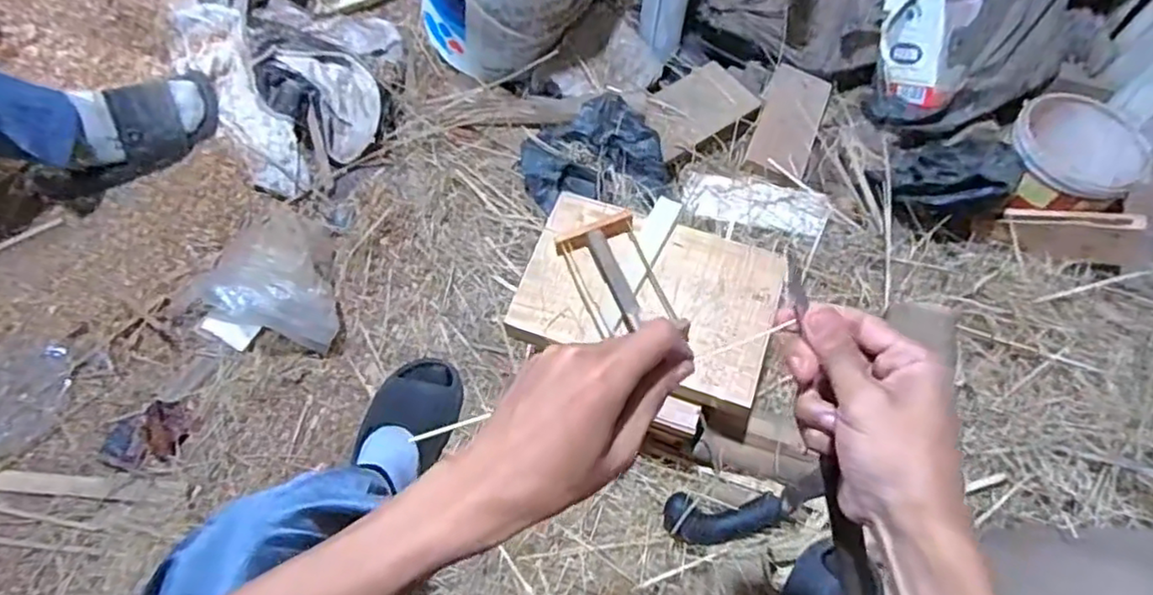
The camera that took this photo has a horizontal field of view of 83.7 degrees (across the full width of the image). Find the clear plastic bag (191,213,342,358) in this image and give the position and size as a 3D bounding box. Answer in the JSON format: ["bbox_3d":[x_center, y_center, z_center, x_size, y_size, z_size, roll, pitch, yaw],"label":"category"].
[{"bbox_3d":[-0.406,-0.050,0.870,0.212,0.090,0.184,21,63,7],"label":"clear plastic bag"}]

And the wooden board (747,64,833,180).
[{"bbox_3d":[0.367,-0.303,1.105,0.100,0.012,0.205,20,75,11],"label":"wooden board"}]

